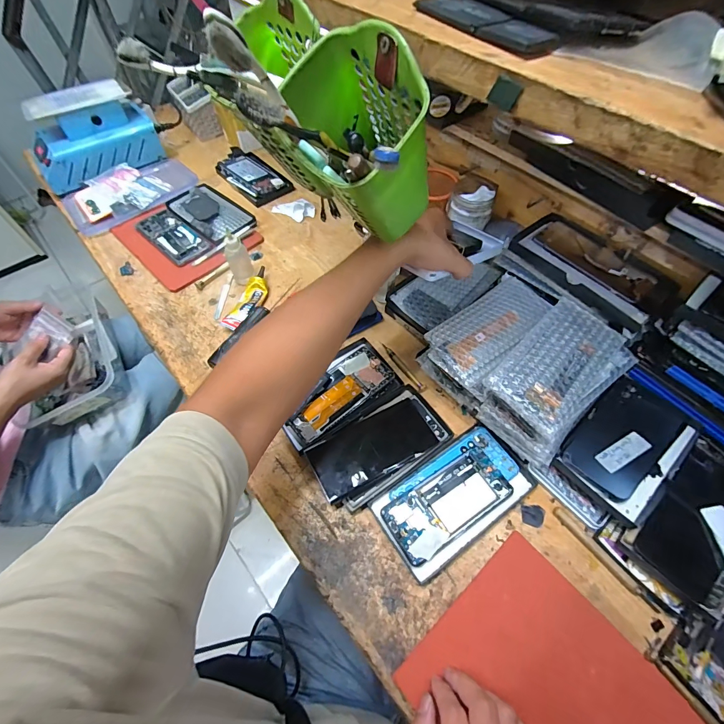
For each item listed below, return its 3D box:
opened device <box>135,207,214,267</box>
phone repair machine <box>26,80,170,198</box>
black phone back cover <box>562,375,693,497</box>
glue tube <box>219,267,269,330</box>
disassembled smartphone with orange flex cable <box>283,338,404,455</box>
[{"bbox_3d":[-0.369,-0.245,0.694,0.159,0.010,0.075,38,65,21],"label":"opened device"},{"bbox_3d":[-0.578,-0.486,0.773,0.256,0.143,0.141,-37,65,-20],"label":"phone repair machine"},{"bbox_3d":[0.330,0.092,0.451,0.162,0.013,0.089,-38,58,-18],"label":"black phone back cover"},{"bbox_3d":[-0.192,-0.107,0.609,0.040,0.015,0.126,20,61,12],"label":"glue tube"},{"bbox_3d":[-0.036,0.043,0.514,0.177,0.011,0.096,-34,64,-19],"label":"disassembled smartphone with orange flex cable"}]

